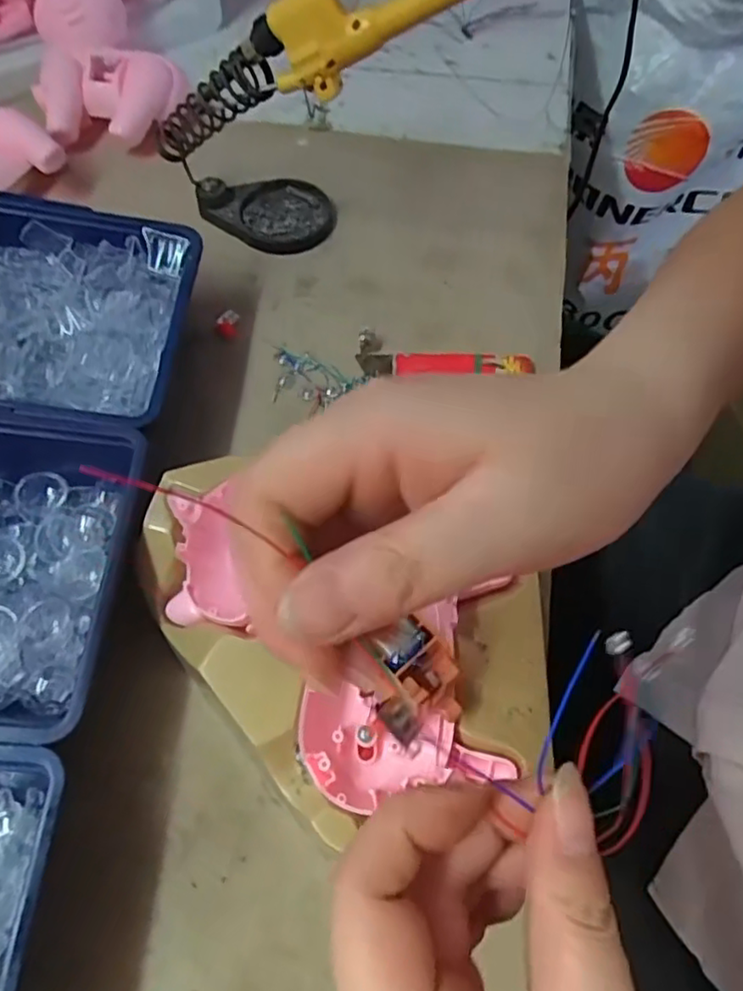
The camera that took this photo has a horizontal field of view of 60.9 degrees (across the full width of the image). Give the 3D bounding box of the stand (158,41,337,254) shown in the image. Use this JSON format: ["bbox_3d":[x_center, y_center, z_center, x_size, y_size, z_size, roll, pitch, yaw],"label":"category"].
[{"bbox_3d":[-0.079,-0.234,0.417,0.111,0.099,0.066,26,65,12],"label":"stand"}]

